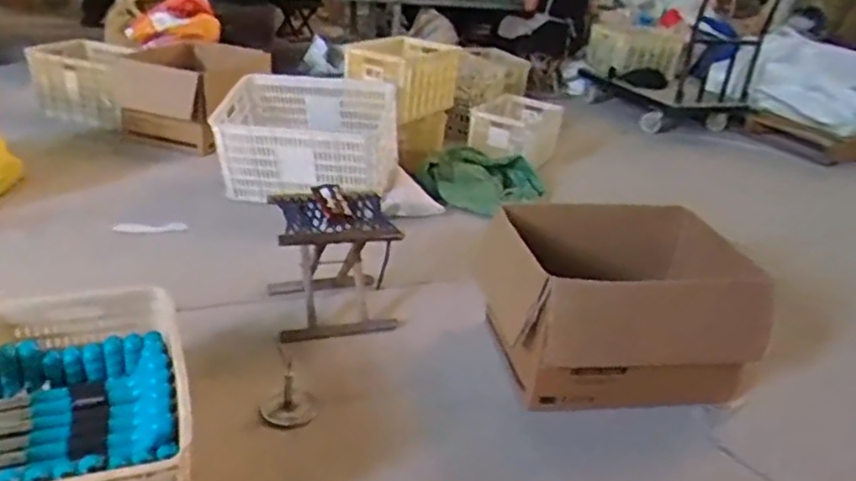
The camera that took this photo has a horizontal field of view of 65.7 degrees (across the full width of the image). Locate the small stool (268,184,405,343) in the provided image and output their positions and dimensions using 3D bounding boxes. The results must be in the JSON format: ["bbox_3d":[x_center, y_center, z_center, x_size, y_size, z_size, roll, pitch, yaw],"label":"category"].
[{"bbox_3d":[-0.246,0.049,1.780,0.315,0.284,0.303,-3,27,-18],"label":"small stool"}]

